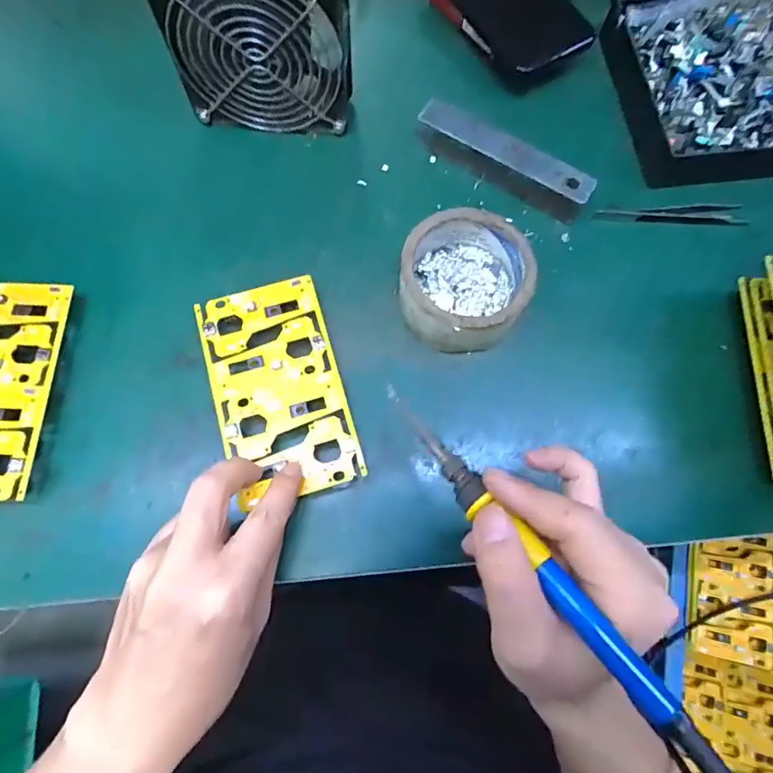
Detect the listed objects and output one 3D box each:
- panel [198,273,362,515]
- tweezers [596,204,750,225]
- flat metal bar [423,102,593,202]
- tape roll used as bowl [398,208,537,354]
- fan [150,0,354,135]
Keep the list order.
[{"bbox_3d":[-0.069,0.000,0.308,0.076,0.007,0.137,-16,74,-6],"label":"panel"},{"bbox_3d":[0.212,-0.126,0.361,0.109,0.004,0.020,-3,73,-2],"label":"tweezers"},{"bbox_3d":[0.088,-0.171,0.368,0.137,0.029,0.022,31,74,8],"label":"flat metal bar"},{"bbox_3d":[0.052,-0.070,0.328,0.081,0.042,0.086,0,73,-1],"label":"tape roll used as bowl"},{"bbox_3d":[-0.083,-0.237,0.337,0.120,0.120,0.047,5,72,0],"label":"fan"}]

